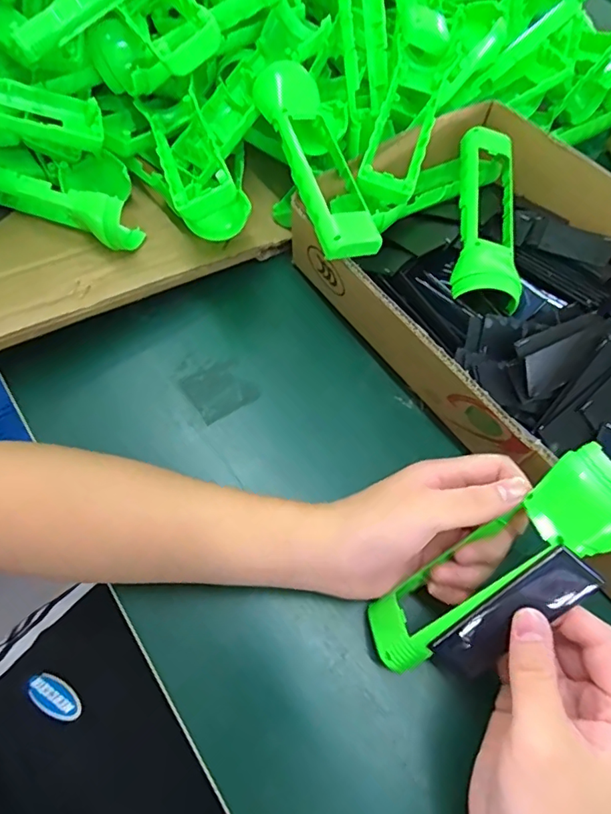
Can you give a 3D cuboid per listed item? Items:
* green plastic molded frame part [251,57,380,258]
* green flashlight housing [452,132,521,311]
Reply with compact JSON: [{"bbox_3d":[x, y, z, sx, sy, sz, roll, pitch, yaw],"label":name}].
[{"bbox_3d":[0.008,-0.182,0.359,0.044,0.025,0.161,-17,66,-9],"label":"green plastic molded frame part"},{"bbox_3d":[0.139,-0.145,0.392,0.047,0.033,0.155,9,64,3],"label":"green flashlight housing"}]

